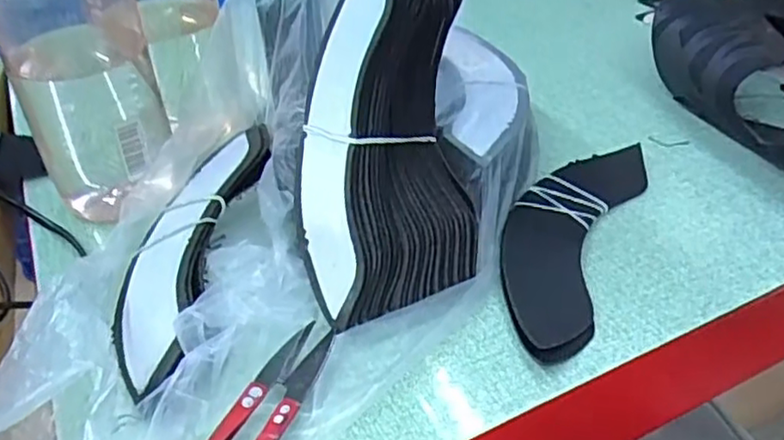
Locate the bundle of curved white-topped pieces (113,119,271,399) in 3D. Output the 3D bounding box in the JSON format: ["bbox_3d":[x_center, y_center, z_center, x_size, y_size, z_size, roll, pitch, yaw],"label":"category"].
[{"bbox_3d":[-0.102,0.015,0.335,0.062,0.022,0.167,-13,42,19],"label":"bundle of curved white-topped pieces"}]

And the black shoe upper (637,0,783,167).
[{"bbox_3d":[0.265,-0.101,0.441,0.149,0.048,0.202,-12,39,-11],"label":"black shoe upper"}]

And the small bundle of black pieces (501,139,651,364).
[{"bbox_3d":[0.091,0.005,0.349,0.056,0.011,0.174,16,42,22],"label":"small bundle of black pieces"}]

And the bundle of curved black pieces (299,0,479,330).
[{"bbox_3d":[0.001,-0.046,0.313,0.081,0.184,0.069,3,-4,7],"label":"bundle of curved black pieces"}]

